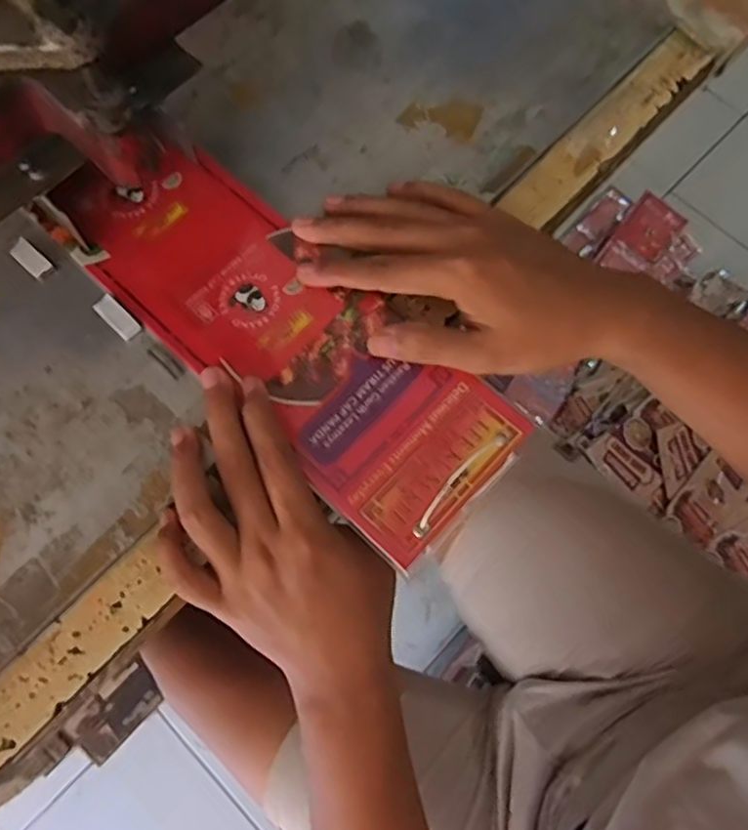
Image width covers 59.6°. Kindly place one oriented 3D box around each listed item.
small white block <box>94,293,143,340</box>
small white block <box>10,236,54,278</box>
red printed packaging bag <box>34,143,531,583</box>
[{"bbox_3d":[-0.147,-0.056,0.374,0.030,0.006,0.013,43,76,12],"label":"small white block"},{"bbox_3d":[-0.203,-0.092,0.386,0.026,0.006,0.012,41,75,12],"label":"small white block"},{"bbox_3d":[-0.059,-0.056,0.378,0.304,0.005,0.104,41,75,12],"label":"red printed packaging bag"}]

